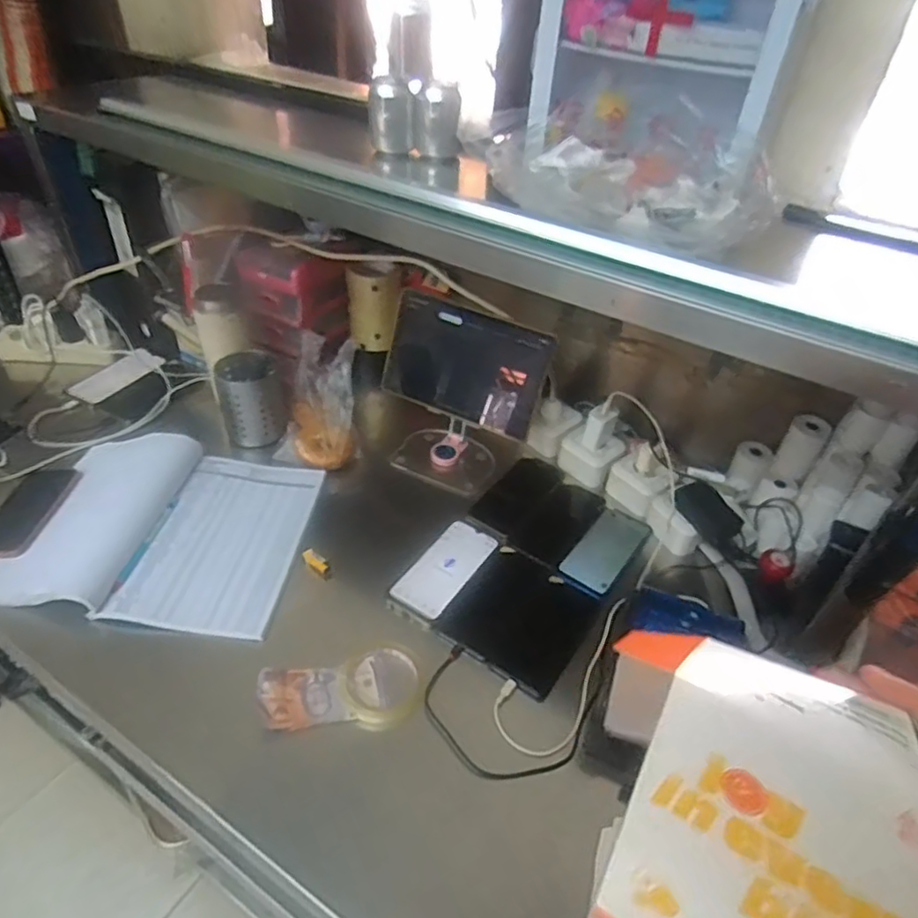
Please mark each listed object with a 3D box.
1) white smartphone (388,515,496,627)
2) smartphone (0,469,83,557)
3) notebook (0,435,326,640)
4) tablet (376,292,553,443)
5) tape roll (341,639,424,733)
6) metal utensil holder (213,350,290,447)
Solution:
[{"bbox_3d":[-0.020,0.144,0.830,0.075,0.011,0.170,26,45,23],"label":"white smartphone"},{"bbox_3d":[-0.585,0.069,0.852,0.074,0.013,0.172,3,41,-2],"label":"smartphone"},{"bbox_3d":[-0.390,0.092,0.842,0.353,0.036,0.303,7,41,3],"label":"notebook"},{"bbox_3d":[0.012,-0.146,0.966,0.240,0.167,0.018,20,21,0],"label":"tablet"},{"bbox_3d":[-0.085,0.250,0.708,0.092,0.011,0.097,3,41,-2],"label":"tape roll"},{"bbox_3d":[-0.320,-0.088,0.986,0.096,0.120,0.095,-18,46,-24],"label":"metal utensil holder"}]

